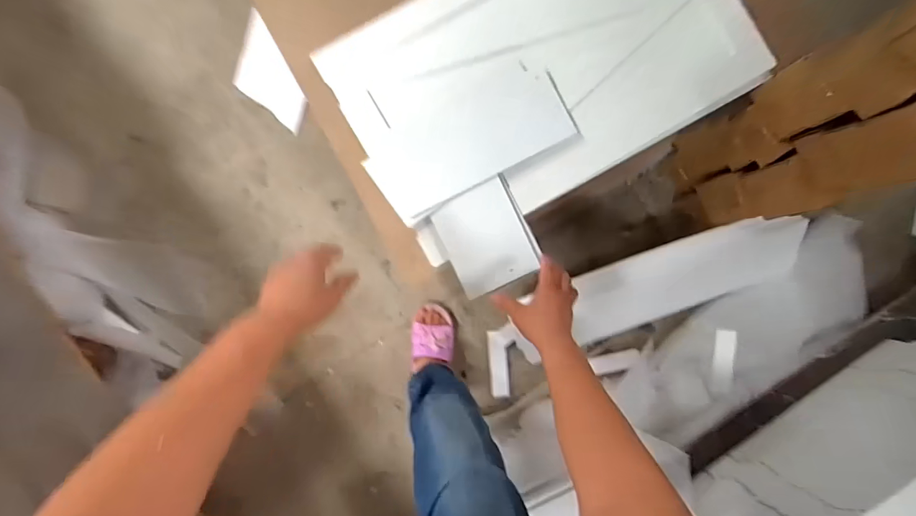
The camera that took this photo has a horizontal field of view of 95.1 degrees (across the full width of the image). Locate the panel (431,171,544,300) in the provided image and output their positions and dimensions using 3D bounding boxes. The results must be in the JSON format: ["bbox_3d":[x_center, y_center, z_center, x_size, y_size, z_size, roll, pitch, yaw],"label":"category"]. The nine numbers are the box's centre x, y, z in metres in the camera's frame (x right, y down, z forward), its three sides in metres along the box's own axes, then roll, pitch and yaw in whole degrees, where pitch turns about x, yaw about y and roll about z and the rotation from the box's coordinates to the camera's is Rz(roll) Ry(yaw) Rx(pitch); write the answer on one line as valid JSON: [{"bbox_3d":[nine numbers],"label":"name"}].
[{"bbox_3d":[0.045,-0.032,0.660,0.132,0.013,0.156,-26,88,2],"label":"panel"}]

